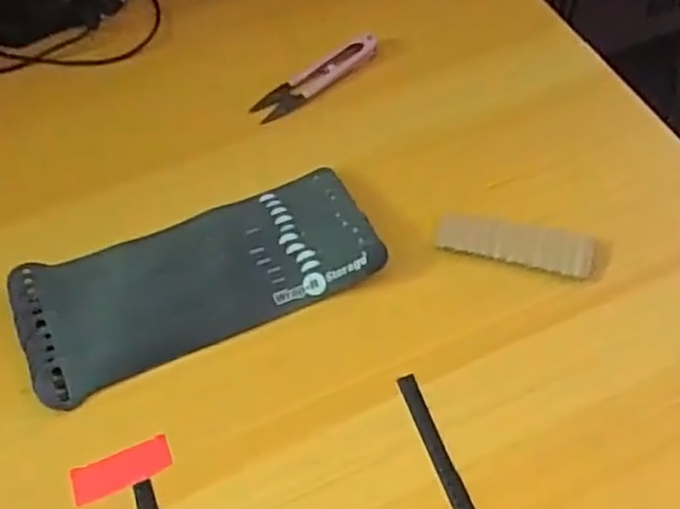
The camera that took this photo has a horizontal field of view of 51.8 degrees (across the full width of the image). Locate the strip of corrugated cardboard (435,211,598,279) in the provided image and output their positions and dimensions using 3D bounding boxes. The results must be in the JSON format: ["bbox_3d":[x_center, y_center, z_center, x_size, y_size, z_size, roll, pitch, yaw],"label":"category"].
[{"bbox_3d":[0.098,-0.005,0.395,0.086,0.011,0.025,12,59,10],"label":"strip of corrugated cardboard"}]

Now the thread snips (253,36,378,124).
[{"bbox_3d":[-0.016,-0.122,0.476,0.098,0.011,0.023,-34,62,-17],"label":"thread snips"}]

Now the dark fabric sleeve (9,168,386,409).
[{"bbox_3d":[-0.080,0.011,0.397,0.195,0.017,0.085,-23,60,-11],"label":"dark fabric sleeve"}]

